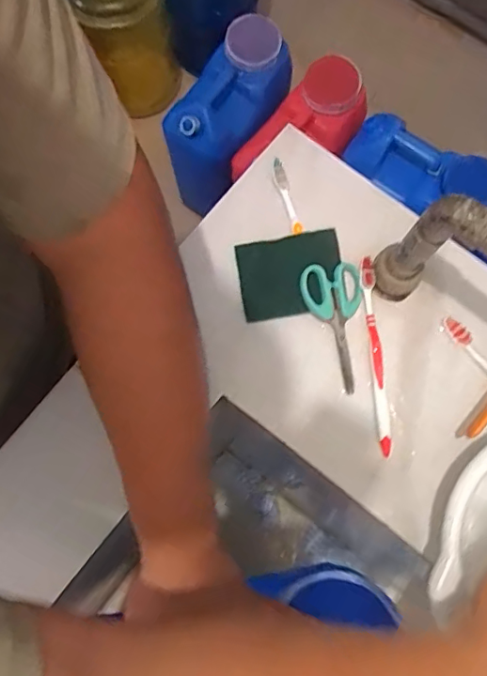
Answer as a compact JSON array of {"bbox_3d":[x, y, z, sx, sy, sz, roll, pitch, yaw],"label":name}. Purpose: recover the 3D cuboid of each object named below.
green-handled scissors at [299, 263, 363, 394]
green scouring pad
[{"bbox_3d":[0.082,-0.012,0.497,0.059,0.011,0.120,5,84,-19],"label":"green-handled scissors"},{"bbox_3d":[0.044,-0.060,0.506,0.096,0.010,0.076,-9,83,12],"label":"green scouring pad"}]

